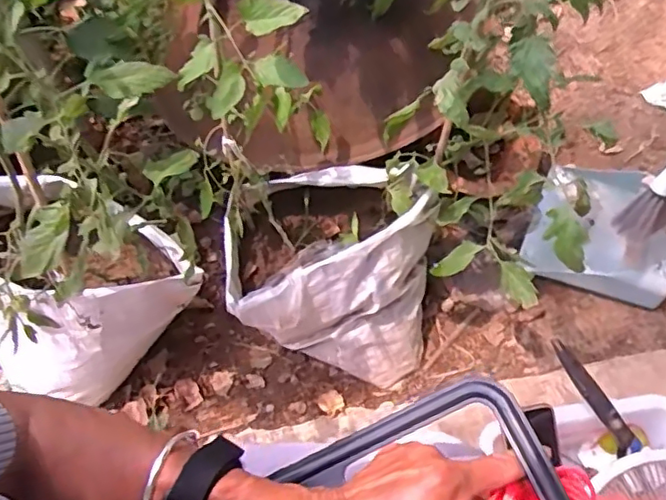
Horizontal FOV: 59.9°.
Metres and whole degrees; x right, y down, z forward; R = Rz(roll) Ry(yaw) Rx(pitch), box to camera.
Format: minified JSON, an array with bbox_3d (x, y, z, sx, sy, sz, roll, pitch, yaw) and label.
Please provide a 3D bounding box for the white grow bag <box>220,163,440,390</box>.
[{"bbox_3d":[-0.005,0.025,0.962,0.317,0.255,0.297,6,60,6],"label":"white grow bag"}]

